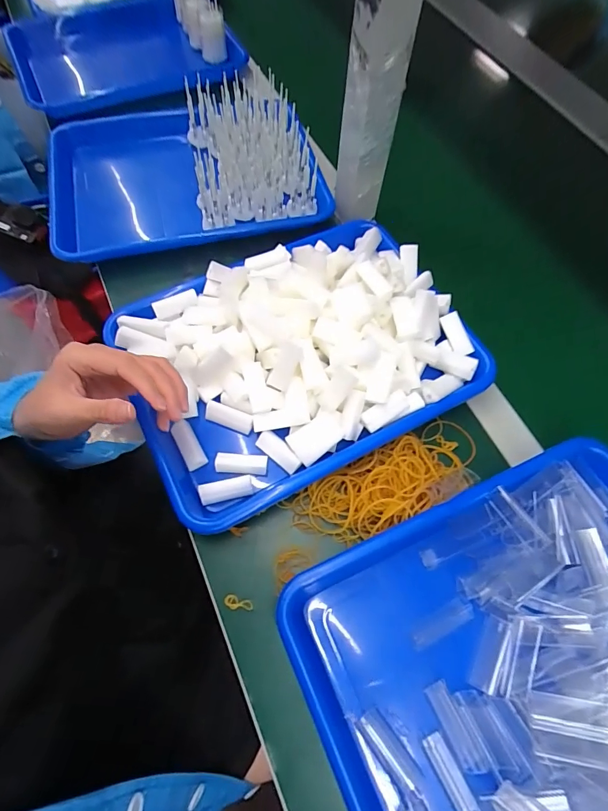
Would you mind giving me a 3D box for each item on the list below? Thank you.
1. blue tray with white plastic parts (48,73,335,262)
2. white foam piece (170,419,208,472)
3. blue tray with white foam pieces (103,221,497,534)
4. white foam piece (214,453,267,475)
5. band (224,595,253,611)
[{"bbox_3d":[-0.149,-0.300,0.516,0.318,0.087,0.235,-13,66,-8],"label":"blue tray with white plastic parts"},{"bbox_3d":[-0.107,0.037,0.377,0.019,0.009,0.044,-27,69,-13],"label":"white foam piece"},{"bbox_3d":[-0.006,-0.059,0.400,0.323,0.060,0.245,-26,69,-13],"label":"blue tray with white foam pieces"},{"bbox_3d":[-0.057,0.052,0.368,0.045,0.011,0.018,4,65,0],"label":"white foam piece"},{"bbox_3d":[-0.054,0.162,0.334,0.024,0.004,0.011,14,66,5],"label":"band"}]

